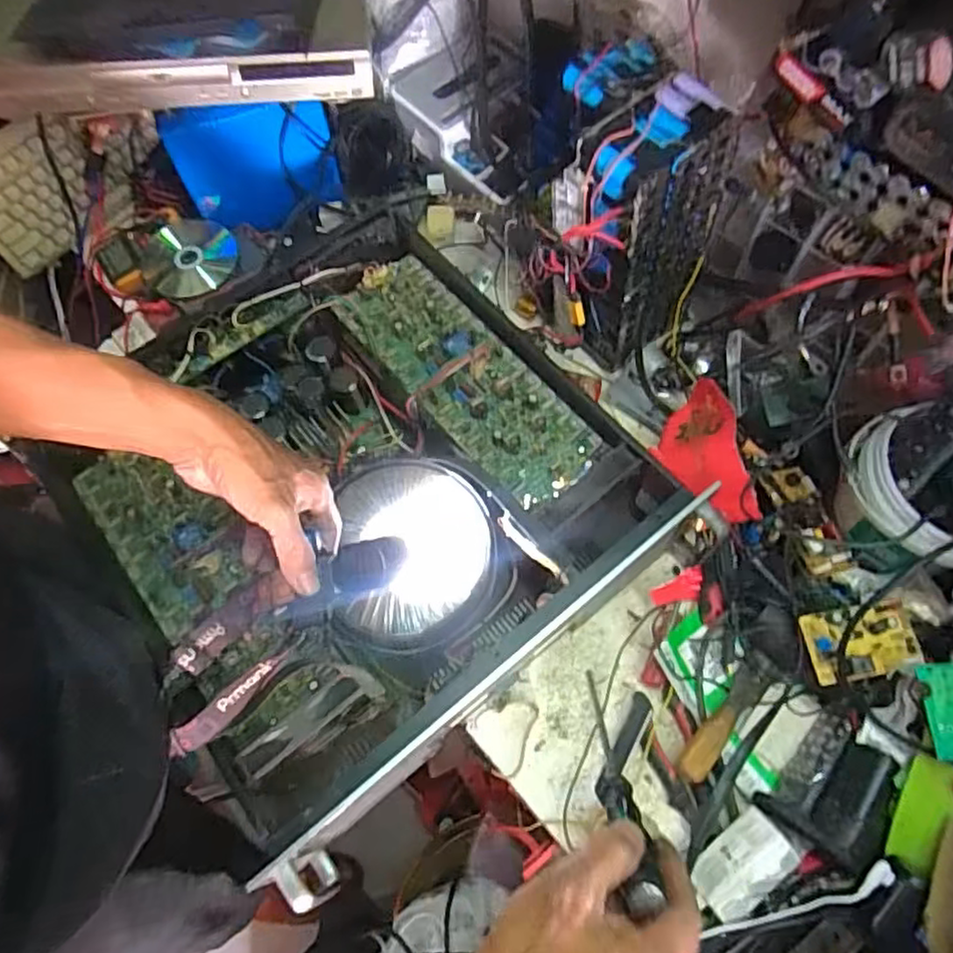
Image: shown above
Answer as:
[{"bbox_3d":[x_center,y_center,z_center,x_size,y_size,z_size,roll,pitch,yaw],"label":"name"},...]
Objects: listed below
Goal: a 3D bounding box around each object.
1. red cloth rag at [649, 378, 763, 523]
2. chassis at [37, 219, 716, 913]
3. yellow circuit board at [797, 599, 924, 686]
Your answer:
[{"bbox_3d":[0.219,-0.024,0.667,0.075,0.047,0.140,-12,65,-3],"label":"red cloth rag"},{"bbox_3d":[-0.113,0.018,0.659,0.436,0.125,0.459,-38,69,-14],"label":"chassis"},{"bbox_3d":[0.327,0.140,0.578,0.089,0.018,0.057,-8,65,-1],"label":"yellow circuit board"}]

